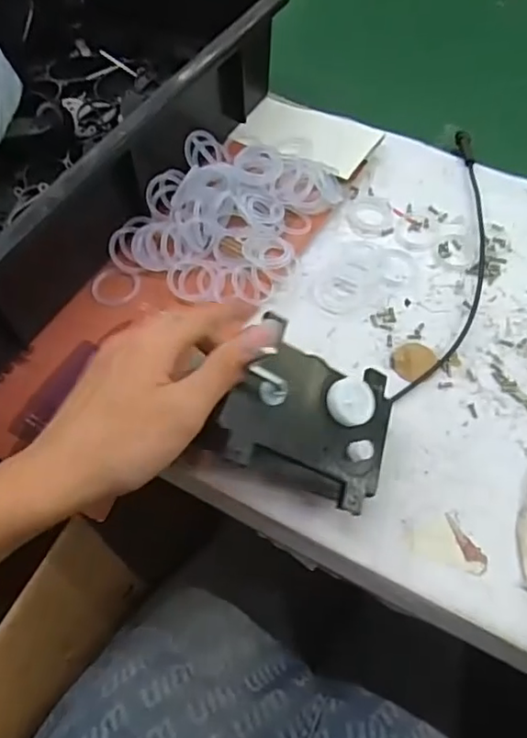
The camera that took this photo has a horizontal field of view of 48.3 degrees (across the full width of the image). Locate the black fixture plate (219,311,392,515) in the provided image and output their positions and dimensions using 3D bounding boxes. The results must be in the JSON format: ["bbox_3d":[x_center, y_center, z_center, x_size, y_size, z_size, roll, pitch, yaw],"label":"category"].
[{"bbox_3d":[0.030,0.022,0.309,0.096,0.020,0.080,26,66,-19],"label":"black fixture plate"}]

